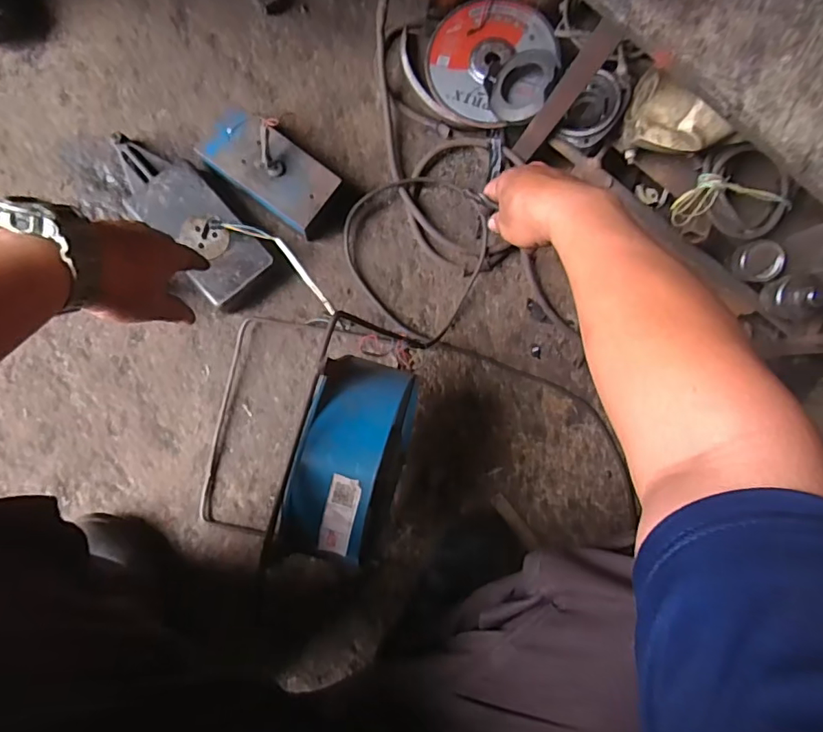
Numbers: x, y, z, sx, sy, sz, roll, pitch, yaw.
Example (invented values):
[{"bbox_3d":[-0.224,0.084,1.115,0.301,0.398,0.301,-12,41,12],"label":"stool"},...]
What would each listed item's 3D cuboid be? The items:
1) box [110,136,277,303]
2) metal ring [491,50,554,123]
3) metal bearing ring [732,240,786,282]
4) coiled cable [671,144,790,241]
[{"bbox_3d":[-0.281,-0.188,0.647,0.096,0.043,0.239,-42,93,-8],"label":"box"},{"bbox_3d":[0.143,-0.353,0.653,0.085,0.024,0.094,25,91,35],"label":"metal ring"},{"bbox_3d":[0.428,-0.130,0.641,0.059,0.021,0.050,-7,87,-9],"label":"metal bearing ring"},{"bbox_3d":[0.391,-0.206,0.629,0.139,0.044,0.098,8,85,-8],"label":"coiled cable"}]

